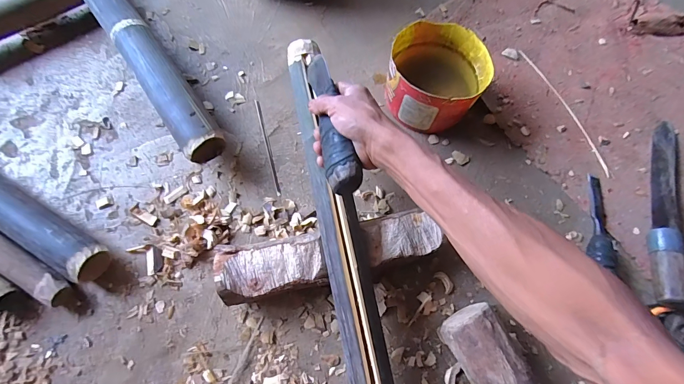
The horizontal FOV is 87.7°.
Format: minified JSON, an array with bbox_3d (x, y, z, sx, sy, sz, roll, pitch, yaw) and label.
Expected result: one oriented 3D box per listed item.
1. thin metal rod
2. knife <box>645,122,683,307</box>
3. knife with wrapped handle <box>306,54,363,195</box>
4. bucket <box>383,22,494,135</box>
[{"bbox_3d":[-0.123,-0.076,0.591,0.008,0.006,0.177,-15,71,-6],"label":"thin metal rod"},{"bbox_3d":[0.507,0.017,0.545,0.047,0.052,0.322,21,71,6],"label":"knife"},{"bbox_3d":[-0.015,-0.088,0.405,0.035,0.031,0.196,-11,59,-5],"label":"knife with wrapped handle"},{"bbox_3d":[0.156,-0.187,0.590,0.151,0.095,0.151,0,70,-1],"label":"bucket"}]

